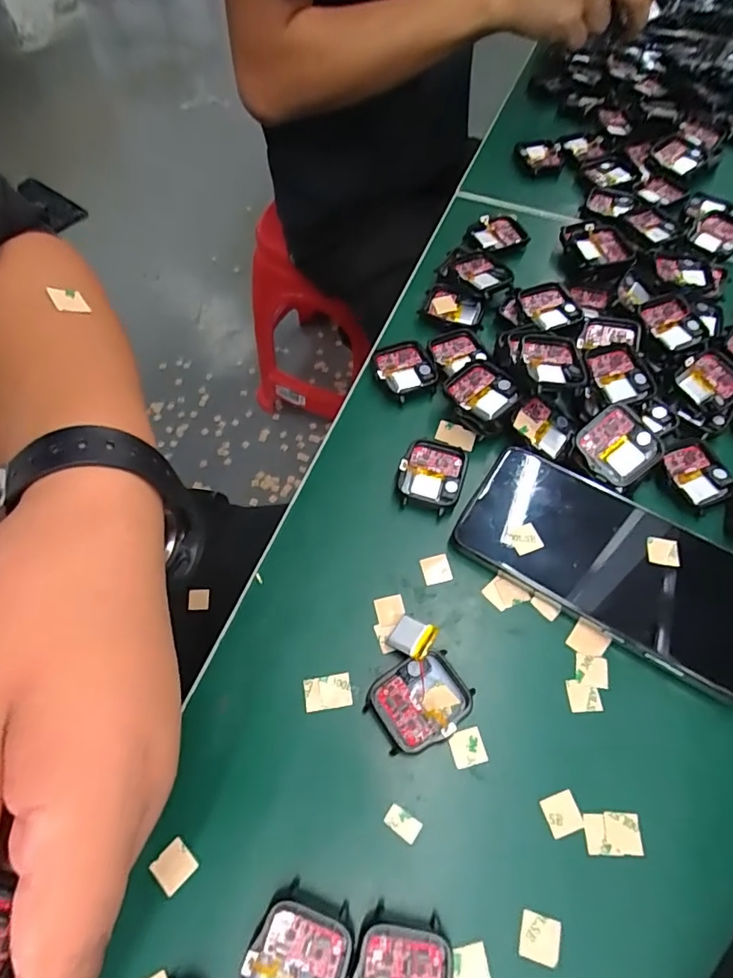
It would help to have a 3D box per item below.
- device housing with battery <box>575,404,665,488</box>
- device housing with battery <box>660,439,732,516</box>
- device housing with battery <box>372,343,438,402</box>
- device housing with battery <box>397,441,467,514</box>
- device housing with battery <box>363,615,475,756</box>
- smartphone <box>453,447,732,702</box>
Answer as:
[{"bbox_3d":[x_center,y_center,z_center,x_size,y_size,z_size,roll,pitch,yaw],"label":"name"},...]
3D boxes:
[{"bbox_3d":[0.148,-0.025,0.306,0.045,0.006,0.039,43,100,6],"label":"device housing with battery"},{"bbox_3d":[0.200,-0.009,0.314,0.040,0.006,0.041,-24,65,-13],"label":"device housing with battery"},{"bbox_3d":[0.026,-0.080,0.354,0.039,0.007,0.042,-12,63,-7],"label":"device housing with battery"},{"bbox_3d":[0.040,-0.009,0.315,0.037,0.010,0.046,16,63,8],"label":"device housing with battery"},{"bbox_3d":[0.022,0.097,0.256,0.046,0.014,0.054,-28,66,-15],"label":"device housing with battery"},{"bbox_3d":[0.135,0.039,0.286,0.161,0.014,0.078,31,66,15],"label":"smartphone"}]

